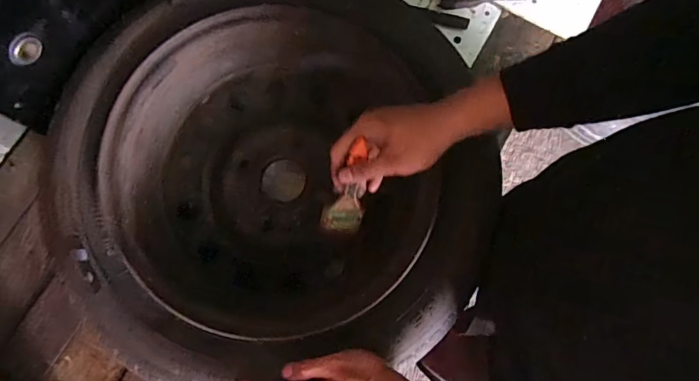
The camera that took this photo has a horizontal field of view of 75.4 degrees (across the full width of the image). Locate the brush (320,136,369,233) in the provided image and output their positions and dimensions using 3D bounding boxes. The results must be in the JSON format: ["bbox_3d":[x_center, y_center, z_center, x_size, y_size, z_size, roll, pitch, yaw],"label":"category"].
[{"bbox_3d":[-0.002,0.000,0.508,0.045,0.141,0.021,16,45,3],"label":"brush"}]

